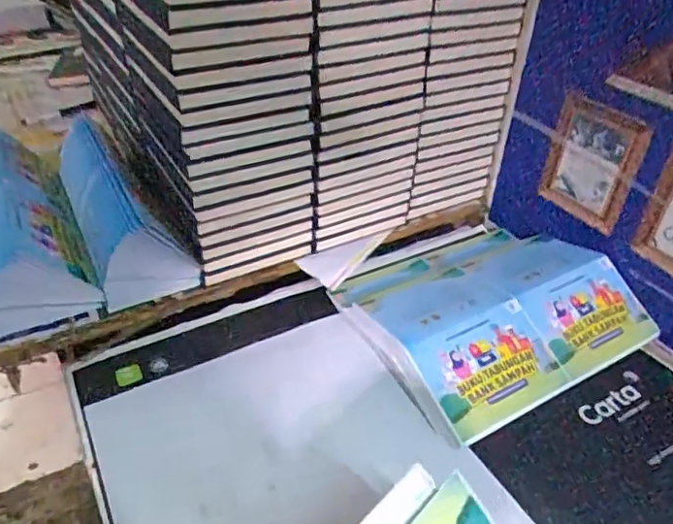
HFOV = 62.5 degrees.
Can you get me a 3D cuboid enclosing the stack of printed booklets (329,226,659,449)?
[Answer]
[{"bbox_3d":[0.182,0.047,0.688,0.329,0.060,0.279,-19,41,-27],"label":"stack of printed booklets"}]

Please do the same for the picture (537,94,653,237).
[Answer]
[{"bbox_3d":[0.322,-0.125,0.714,0.018,0.144,0.127,-13,40,-18],"label":"picture"}]

